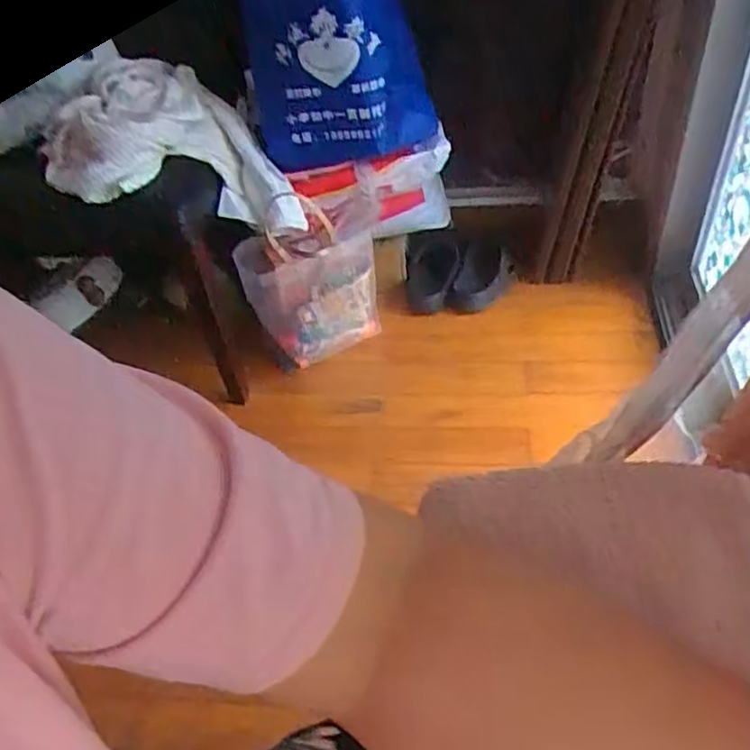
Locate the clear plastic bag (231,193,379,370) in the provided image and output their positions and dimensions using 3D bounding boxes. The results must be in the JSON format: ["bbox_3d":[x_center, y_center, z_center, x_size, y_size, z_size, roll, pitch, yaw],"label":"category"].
[{"bbox_3d":[-0.133,-0.176,1.420,0.260,0.366,0.077,-2,46,6],"label":"clear plastic bag"}]

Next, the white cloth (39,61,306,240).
[{"bbox_3d":[-0.383,-0.446,1.344,0.415,0.247,0.332,-10,46,-2],"label":"white cloth"}]

